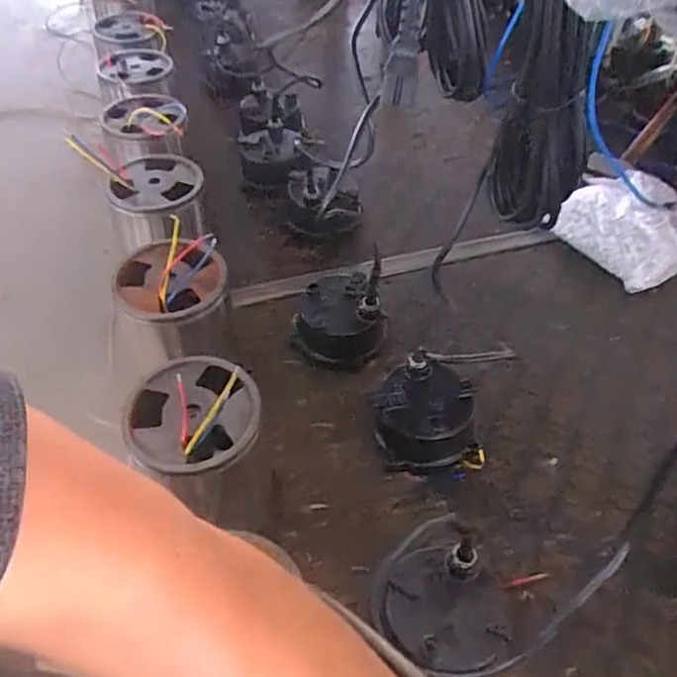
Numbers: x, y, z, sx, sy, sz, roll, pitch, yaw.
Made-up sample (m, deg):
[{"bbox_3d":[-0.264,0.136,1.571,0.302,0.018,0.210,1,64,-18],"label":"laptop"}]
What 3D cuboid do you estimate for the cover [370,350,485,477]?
[{"bbox_3d":[0.101,0.090,0.724,0.113,0.084,0.113,-6,48,-6],"label":"cover"}]

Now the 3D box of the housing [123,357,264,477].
[{"bbox_3d":[-0.131,0.064,0.539,0.113,0.033,0.111,0,48,0],"label":"housing"}]

